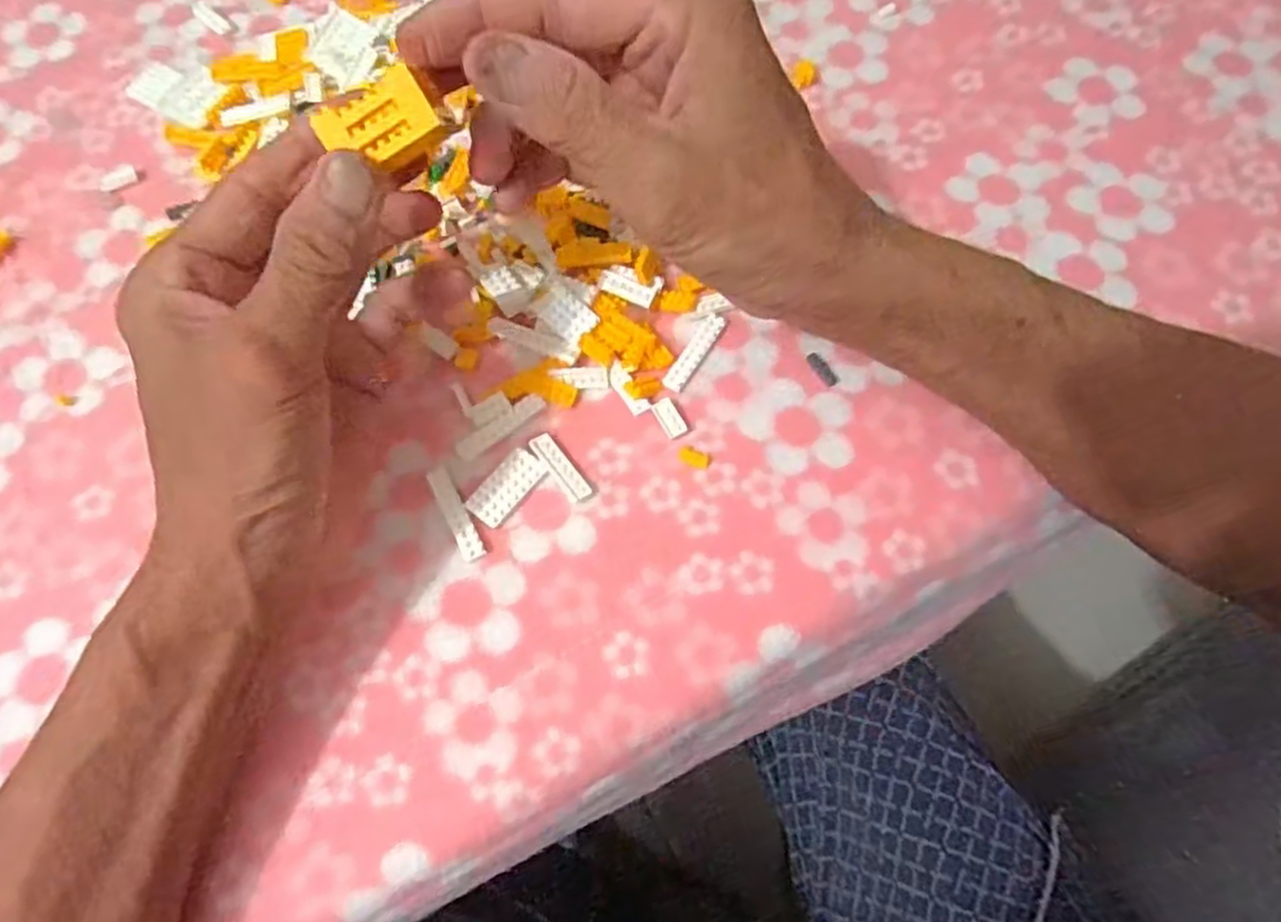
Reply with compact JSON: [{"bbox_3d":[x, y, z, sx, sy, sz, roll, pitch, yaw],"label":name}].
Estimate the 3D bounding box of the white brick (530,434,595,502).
[{"bbox_3d":[-0.031,0.002,0.301,0.009,0.004,0.032,-36,70,-12],"label":"white brick"}]

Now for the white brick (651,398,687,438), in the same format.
[{"bbox_3d":[0.012,-0.018,0.307,0.009,0.004,0.016,-29,69,-9],"label":"white brick"}]

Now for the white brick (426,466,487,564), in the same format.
[{"bbox_3d":[-0.070,0.020,0.292,0.009,0.006,0.038,-27,68,-8],"label":"white brick"}]

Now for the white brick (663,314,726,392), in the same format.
[{"bbox_3d":[0.023,-0.046,0.320,0.009,0.004,0.040,30,72,14],"label":"white brick"}]

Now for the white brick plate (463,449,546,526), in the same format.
[{"bbox_3d":[-0.052,0.010,0.297,0.015,0.004,0.031,37,74,17],"label":"white brick plate"}]

